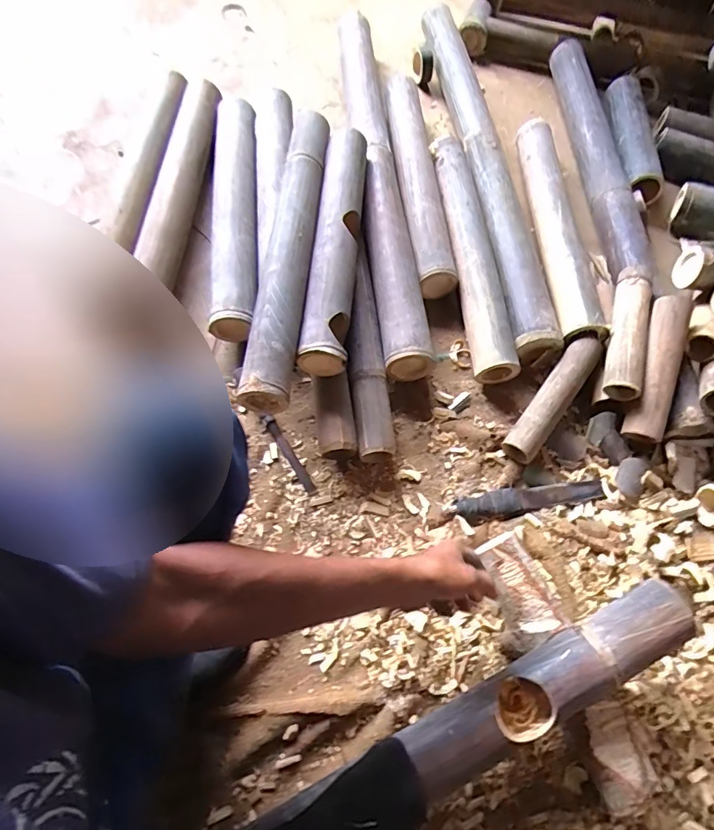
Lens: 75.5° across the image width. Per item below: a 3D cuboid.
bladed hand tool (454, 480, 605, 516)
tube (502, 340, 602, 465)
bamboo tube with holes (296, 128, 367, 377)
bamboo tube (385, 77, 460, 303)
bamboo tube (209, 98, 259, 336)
[{"bbox_3d":[0.271,0.129,0.720,0.240,0.016,0.037,-6,68,-6],"label":"bladed hand tool"},{"bbox_3d":[0.323,-0.028,0.756,0.055,0.064,0.230,36,70,11],"label":"tube"},{"bbox_3d":[-0.036,-0.290,0.793,0.071,0.084,0.487,6,67,-1],"label":"bamboo tube with holes"},{"bbox_3d":[0.118,-0.484,0.930,0.083,0.064,0.543,-6,68,-5],"label":"bamboo tube"},{"bbox_3d":[-0.230,-0.396,0.874,0.075,0.074,0.554,-4,68,-5],"label":"bamboo tube"}]

